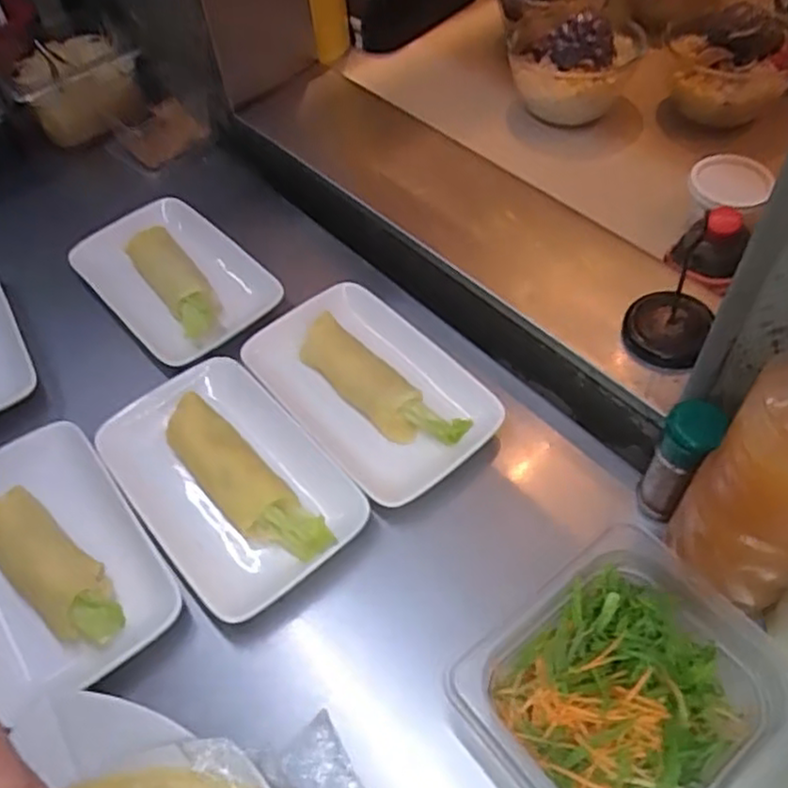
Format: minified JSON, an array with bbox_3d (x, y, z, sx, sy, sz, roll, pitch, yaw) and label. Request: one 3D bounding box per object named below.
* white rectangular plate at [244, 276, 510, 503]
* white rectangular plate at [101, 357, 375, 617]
[{"bbox_3d":[-0.023,-0.013,0.601,0.131,0.026,0.218,-36,59,-20],"label":"white rectangular plate"},{"bbox_3d":[-0.133,0.060,0.554,0.143,0.027,0.217,-36,59,-20],"label":"white rectangular plate"}]

